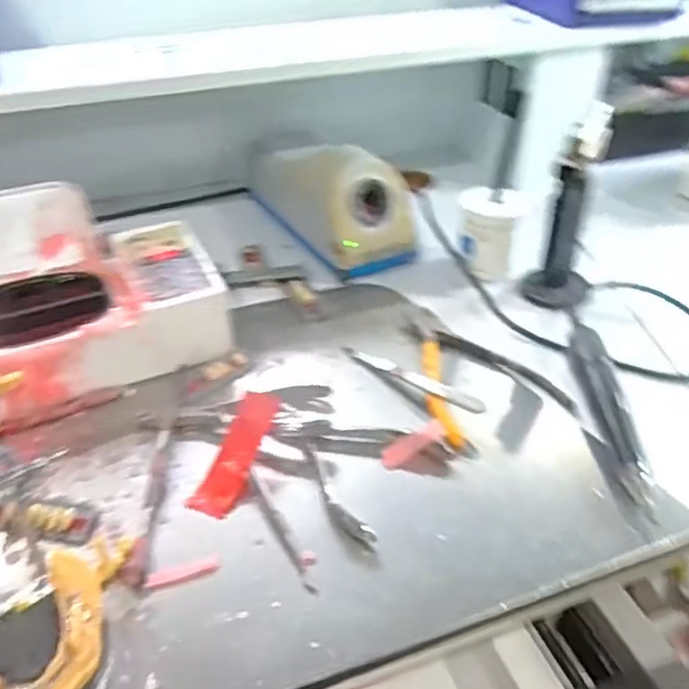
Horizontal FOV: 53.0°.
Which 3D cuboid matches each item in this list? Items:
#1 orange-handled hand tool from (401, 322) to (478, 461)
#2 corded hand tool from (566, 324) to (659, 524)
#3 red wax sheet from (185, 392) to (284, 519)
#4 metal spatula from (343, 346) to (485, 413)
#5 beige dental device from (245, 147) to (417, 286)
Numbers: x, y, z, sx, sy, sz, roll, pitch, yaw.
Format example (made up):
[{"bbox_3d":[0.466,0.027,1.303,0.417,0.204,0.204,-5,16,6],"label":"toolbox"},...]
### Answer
[{"bbox_3d":[0.066,0.026,0.493,0.024,0.006,0.140,-5,36,-5],"label":"orange-handled hand tool"},{"bbox_3d":[0.177,0.041,0.464,0.022,0.020,0.176,0,36,0],"label":"corded hand tool"},{"bbox_3d":[-0.066,0.065,0.424,0.026,0.009,0.084,13,58,18],"label":"red wax sheet"},{"bbox_3d":[0.047,0.023,0.497,0.119,0.005,0.016,27,44,32],"label":"metal spatula"},{"bbox_3d":[-0.021,-0.152,0.668,0.092,0.089,0.201,-21,41,-25],"label":"beige dental device"}]

